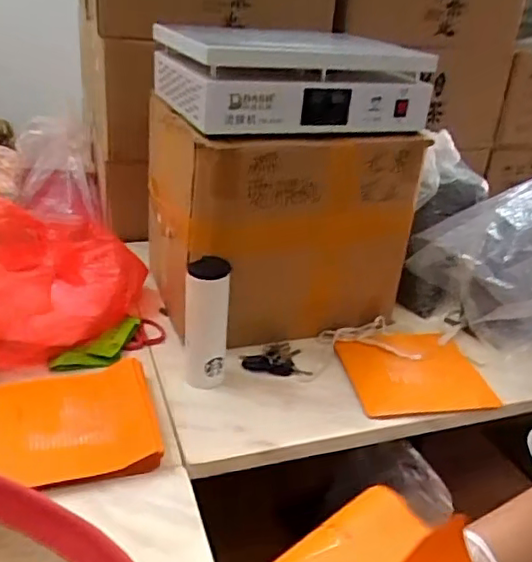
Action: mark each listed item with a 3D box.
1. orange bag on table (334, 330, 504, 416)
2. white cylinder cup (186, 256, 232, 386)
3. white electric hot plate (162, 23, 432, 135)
[{"bbox_3d":[0.263,0.160,1.091,0.248,0.011,0.233,-1,28,-13],"label":"orange bag on table"},{"bbox_3d":[-0.096,0.071,0.975,0.069,0.217,0.063,5,27,-2],"label":"white cylinder cup"},{"bbox_3d":[0.046,-0.363,1.066,0.421,0.127,0.254,-6,30,-22],"label":"white electric hot plate"}]

